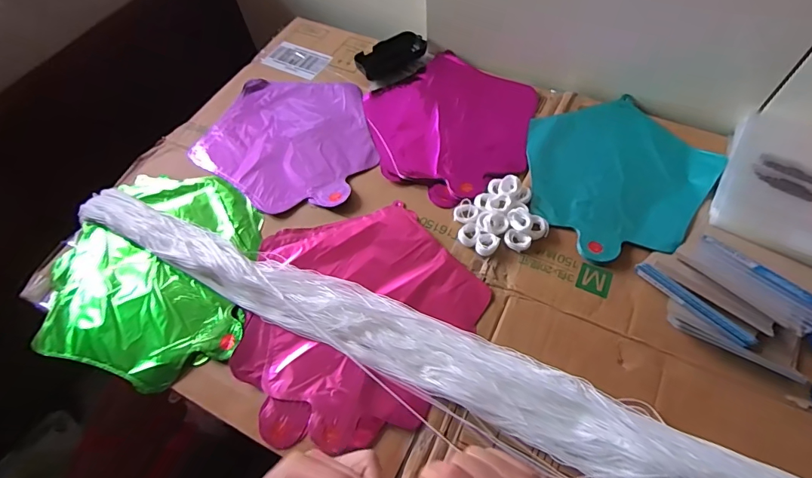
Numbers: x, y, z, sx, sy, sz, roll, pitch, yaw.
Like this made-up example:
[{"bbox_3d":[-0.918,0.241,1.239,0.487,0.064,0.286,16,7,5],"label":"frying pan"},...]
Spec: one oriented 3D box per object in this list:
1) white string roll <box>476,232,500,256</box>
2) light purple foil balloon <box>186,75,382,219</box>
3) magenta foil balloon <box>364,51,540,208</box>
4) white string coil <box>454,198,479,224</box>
[{"bbox_3d":[0.091,0.006,0.492,0.023,0.008,0.027,27,63,18],"label":"white string roll"},{"bbox_3d":[-0.151,-0.143,0.599,0.243,0.009,0.225,-1,57,2],"label":"light purple foil balloon"},{"bbox_3d":[0.065,-0.165,0.601,0.240,0.006,0.236,-31,61,-16],"label":"magenta foil balloon"},{"bbox_3d":[0.069,-0.032,0.508,0.026,0.017,0.023,27,63,18],"label":"white string coil"}]

